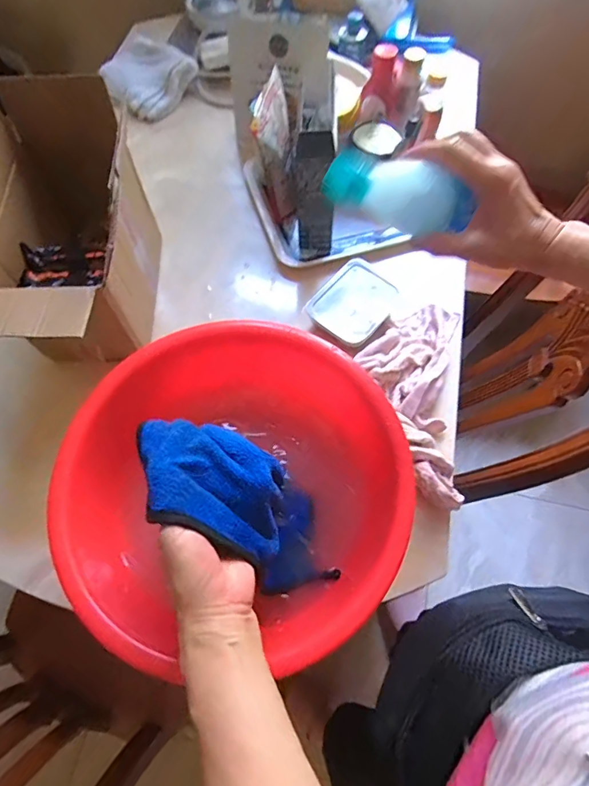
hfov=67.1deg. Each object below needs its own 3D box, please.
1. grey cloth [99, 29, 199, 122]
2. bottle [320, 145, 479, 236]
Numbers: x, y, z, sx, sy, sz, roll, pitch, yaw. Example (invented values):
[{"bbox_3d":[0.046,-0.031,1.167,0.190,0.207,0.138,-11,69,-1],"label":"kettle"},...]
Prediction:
[{"bbox_3d":[-0.306,-0.674,0.945,0.181,0.055,0.194,25,69,11],"label":"grey cloth"},{"bbox_3d":[0.082,-0.166,0.366,0.136,0.042,0.046,-2,63,-31],"label":"bottle"}]

